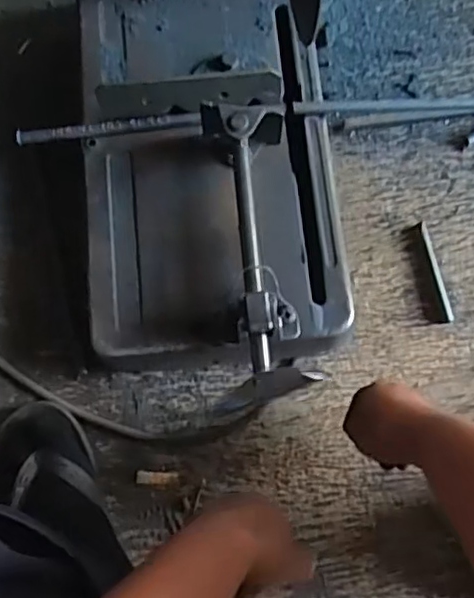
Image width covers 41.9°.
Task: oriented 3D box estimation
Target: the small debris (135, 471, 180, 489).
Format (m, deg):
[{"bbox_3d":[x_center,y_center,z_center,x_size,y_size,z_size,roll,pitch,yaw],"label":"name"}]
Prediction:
[{"bbox_3d":[-0.079,0.179,0.616,0.044,0.004,0.015,5,77,2],"label":"small debris"}]

